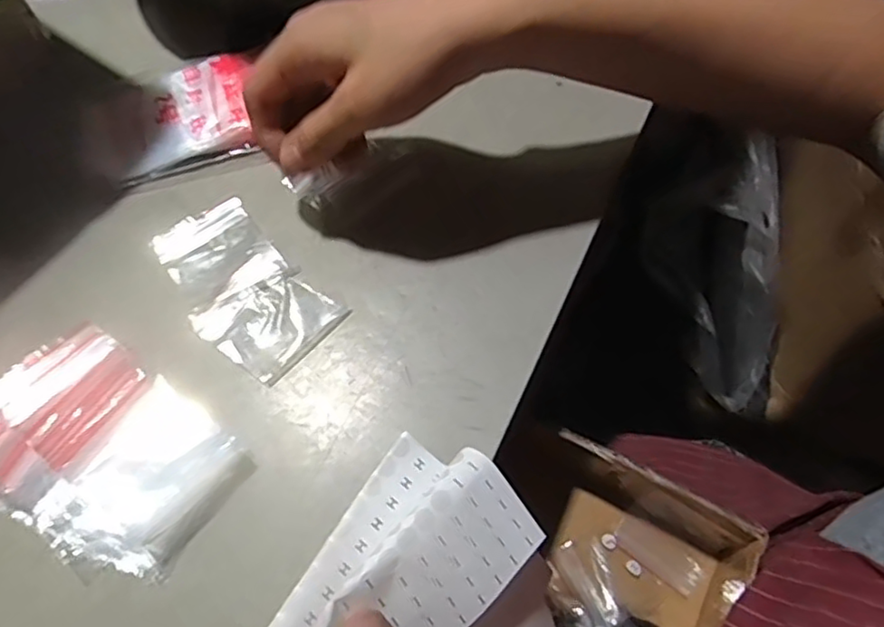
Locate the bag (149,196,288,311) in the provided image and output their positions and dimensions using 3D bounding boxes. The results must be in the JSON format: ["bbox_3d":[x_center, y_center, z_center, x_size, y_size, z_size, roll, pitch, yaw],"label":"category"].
[{"bbox_3d":[-0.133,-0.036,0.378,0.057,0.004,0.065,-35,70,-13],"label":"bag"}]

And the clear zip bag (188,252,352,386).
[{"bbox_3d":[-0.099,0.002,0.363,0.068,0.004,0.061,34,71,15],"label":"clear zip bag"}]

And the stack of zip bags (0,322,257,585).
[{"bbox_3d":[-0.172,0.071,0.320,0.120,0.029,0.094,32,70,14],"label":"stack of zip bags"}]

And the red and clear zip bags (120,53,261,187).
[{"bbox_3d":[-0.165,-0.128,0.413,0.085,0.017,0.073,-14,66,-5],"label":"red and clear zip bags"}]

